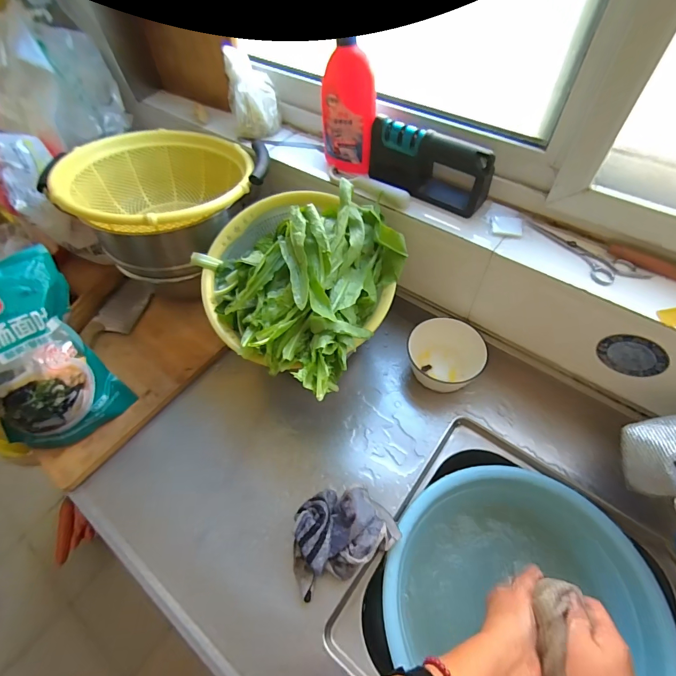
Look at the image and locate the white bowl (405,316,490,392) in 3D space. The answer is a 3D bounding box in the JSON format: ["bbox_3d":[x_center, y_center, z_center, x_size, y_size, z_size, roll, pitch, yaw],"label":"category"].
[{"bbox_3d":[0.184,0.028,0.648,0.128,0.070,0.115,20,59,16],"label":"white bowl"}]

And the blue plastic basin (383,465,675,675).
[{"bbox_3d":[0.241,0.359,0.520,0.349,0.098,0.320,-2,56,2],"label":"blue plastic basin"}]

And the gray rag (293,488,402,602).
[{"bbox_3d":[-0.001,0.259,0.507,0.144,0.058,0.103,-26,58,-14],"label":"gray rag"}]

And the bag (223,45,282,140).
[{"bbox_3d":[-0.156,-0.439,0.683,0.085,0.113,0.077,-13,56,-5],"label":"bag"}]

